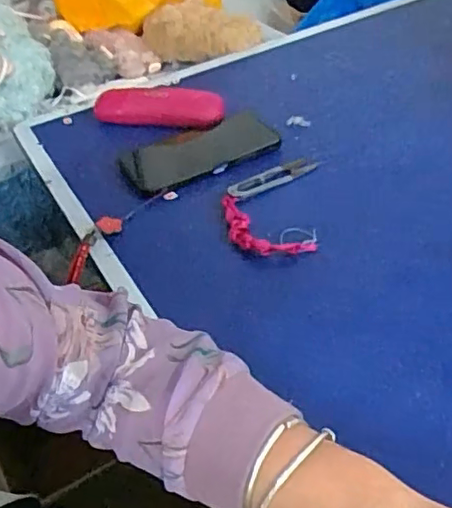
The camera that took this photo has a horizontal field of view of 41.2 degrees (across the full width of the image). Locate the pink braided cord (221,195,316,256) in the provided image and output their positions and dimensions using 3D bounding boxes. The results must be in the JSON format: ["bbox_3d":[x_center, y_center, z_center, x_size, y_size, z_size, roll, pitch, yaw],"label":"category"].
[{"bbox_3d":[0.026,-0.023,0.544,0.104,0.012,0.043,29,53,32],"label":"pink braided cord"}]

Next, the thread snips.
[{"bbox_3d":[0.053,-0.079,0.608,0.109,0.007,0.020,-23,45,-17],"label":"thread snips"}]

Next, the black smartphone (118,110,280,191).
[{"bbox_3d":[-0.027,-0.110,0.643,0.163,0.020,0.077,-19,44,-13],"label":"black smartphone"}]

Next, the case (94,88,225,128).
[{"bbox_3d":[-0.078,-0.167,0.693,0.154,0.031,0.044,7,44,14],"label":"case"}]

